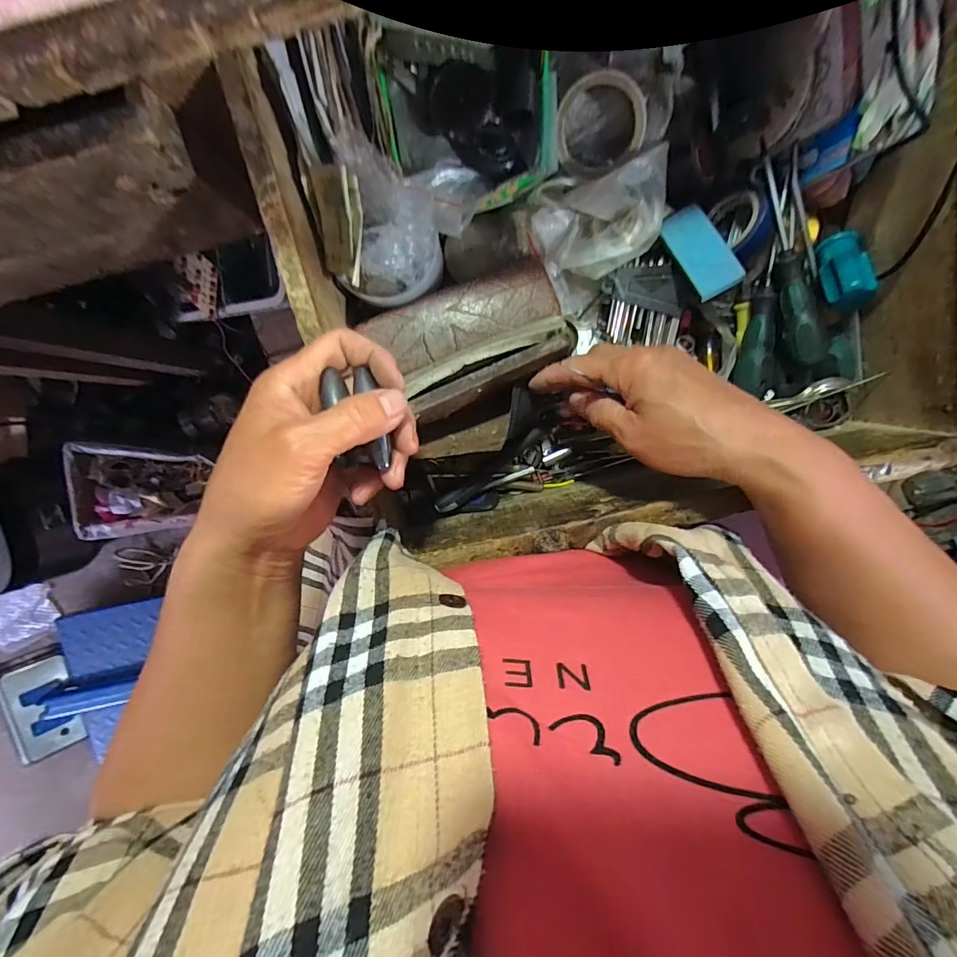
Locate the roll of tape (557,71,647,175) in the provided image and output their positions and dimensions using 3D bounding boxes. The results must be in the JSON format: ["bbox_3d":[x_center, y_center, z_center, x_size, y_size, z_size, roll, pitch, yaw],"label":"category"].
[{"bbox_3d":[0.082,-0.241,0.312,0.058,0.017,0.055,9,140,8],"label":"roll of tape"}]

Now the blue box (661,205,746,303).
[{"bbox_3d":[0.155,-0.159,0.321,0.029,0.009,0.069,-23,75,4],"label":"blue box"}]

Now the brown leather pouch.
[{"bbox_3d":[-0.002,-0.094,0.322,0.129,0.043,0.091,-20,98,4],"label":"brown leather pouch"}]

